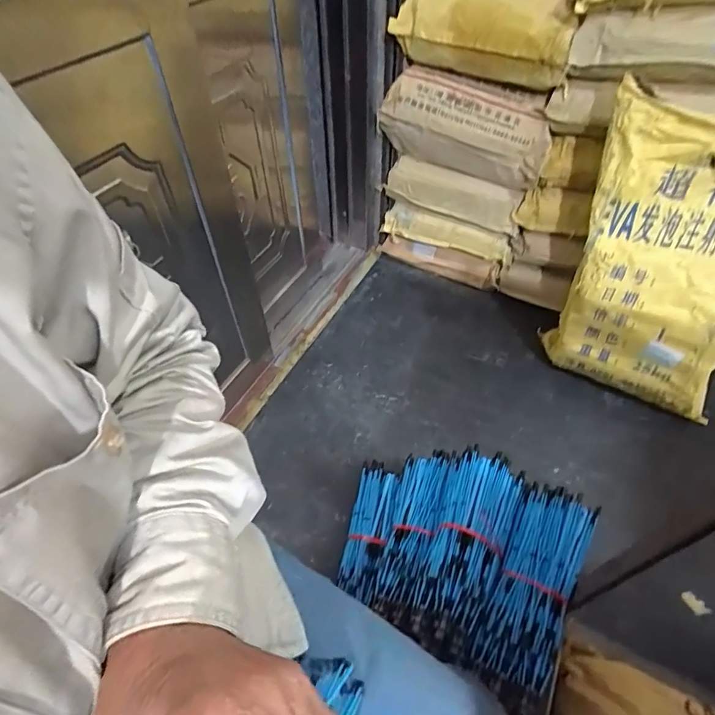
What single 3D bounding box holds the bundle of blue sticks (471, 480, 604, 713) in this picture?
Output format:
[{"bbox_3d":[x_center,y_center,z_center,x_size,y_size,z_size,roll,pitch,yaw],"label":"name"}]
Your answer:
[{"bbox_3d":[0.277,0.349,0.676,0.116,0.066,0.303,21,53,18],"label":"bundle of blue sticks"}]

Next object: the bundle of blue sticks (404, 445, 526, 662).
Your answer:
[{"bbox_3d":[0.187,0.303,0.744,0.122,0.061,0.300,20,53,17],"label":"bundle of blue sticks"}]

